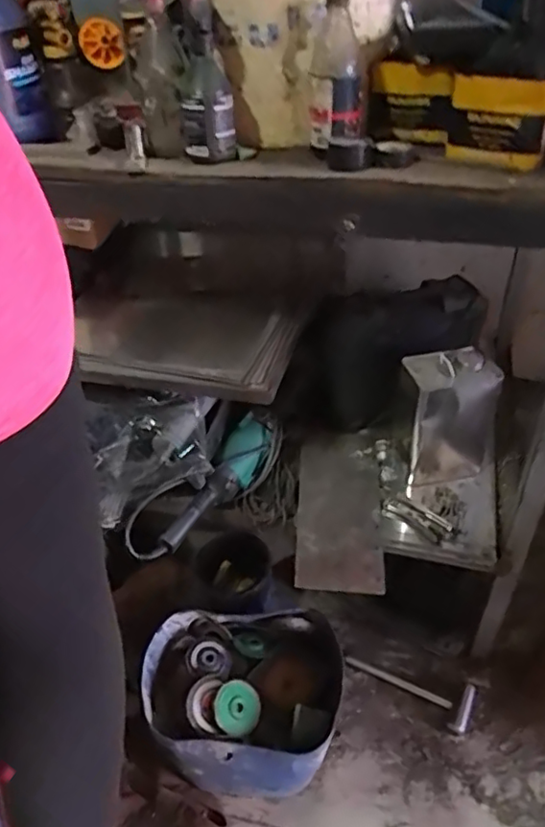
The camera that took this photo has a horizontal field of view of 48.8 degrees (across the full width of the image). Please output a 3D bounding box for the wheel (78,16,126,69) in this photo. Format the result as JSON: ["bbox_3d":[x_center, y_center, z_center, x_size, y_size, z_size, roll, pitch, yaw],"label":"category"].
[{"bbox_3d":[-0.237,-0.517,0.836,0.062,0.062,0.014,-9,18,7],"label":"wheel"}]

